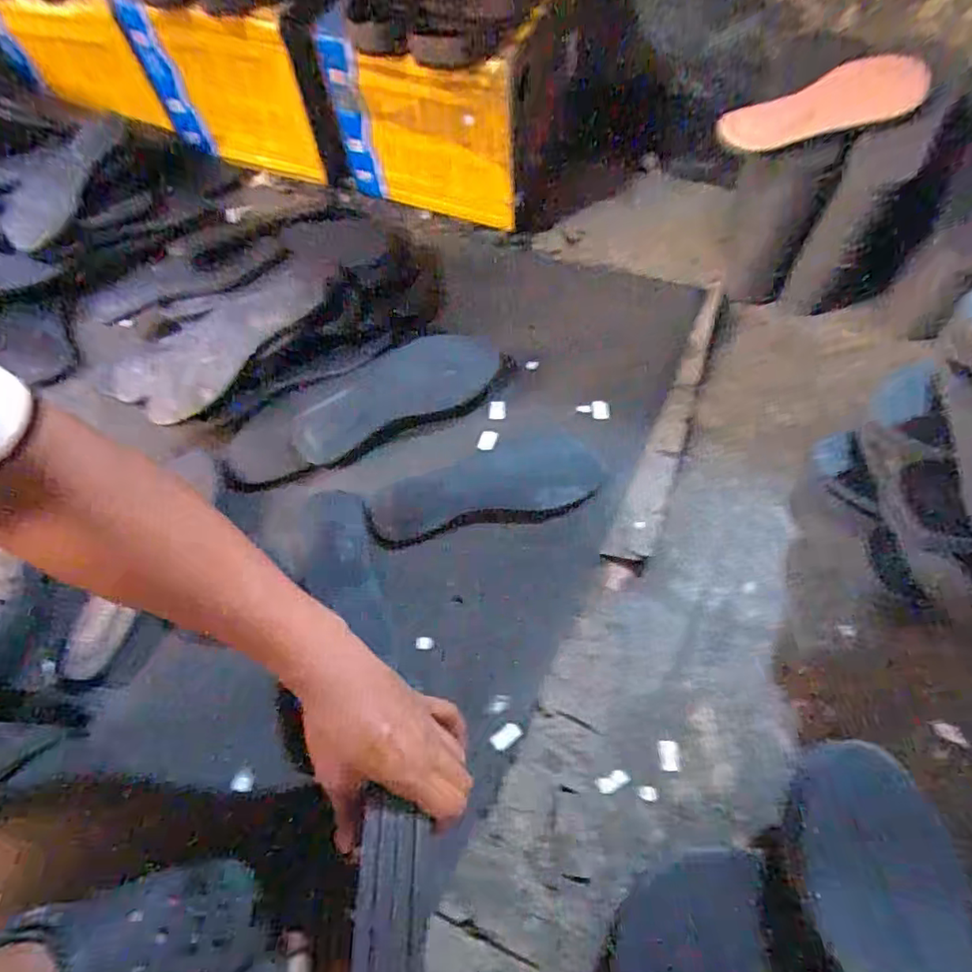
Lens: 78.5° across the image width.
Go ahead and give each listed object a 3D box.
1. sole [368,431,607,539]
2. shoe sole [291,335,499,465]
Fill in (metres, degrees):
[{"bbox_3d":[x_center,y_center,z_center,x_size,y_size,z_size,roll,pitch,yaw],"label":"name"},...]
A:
[{"bbox_3d":[-0.004,-0.007,0.650,0.246,0.010,0.097,-11,60,-5],"label":"sole"},{"bbox_3d":[-0.104,-0.106,0.700,0.249,0.015,0.091,-28,79,-9],"label":"shoe sole"}]

